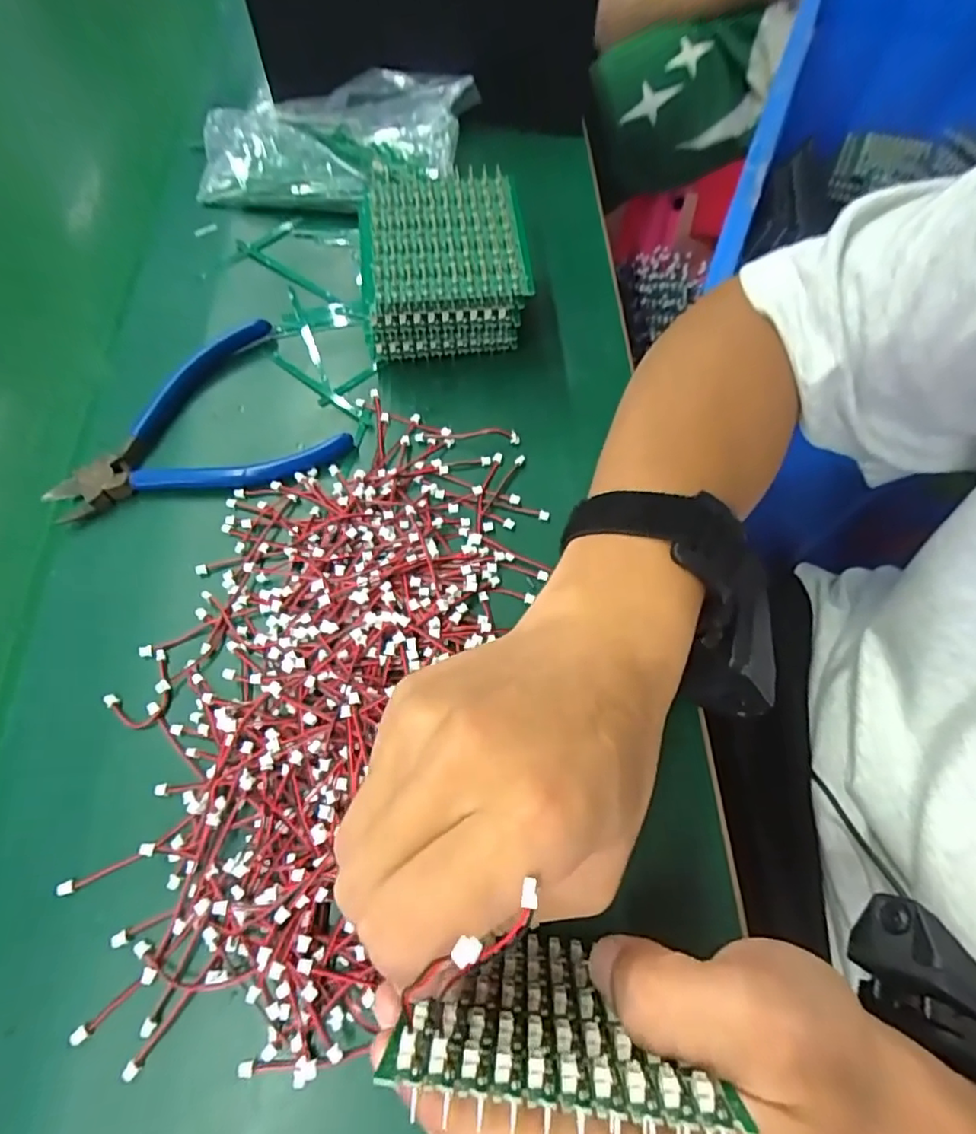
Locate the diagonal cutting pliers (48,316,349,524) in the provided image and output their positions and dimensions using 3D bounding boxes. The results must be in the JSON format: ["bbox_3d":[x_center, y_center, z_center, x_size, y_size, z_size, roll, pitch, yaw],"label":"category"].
[{"bbox_3d":[-0.158,-0.068,0.307,0.137,0.015,0.106,-33,68,-14],"label":"diagonal cutting pliers"}]

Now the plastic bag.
[{"bbox_3d":[-0.104,-0.298,0.404,0.176,0.032,0.113,4,65,3],"label":"plastic bag"}]

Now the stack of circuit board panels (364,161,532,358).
[{"bbox_3d":[-0.025,-0.168,0.329,0.084,0.056,0.090,-5,65,-1],"label":"stack of circuit board panels"}]

